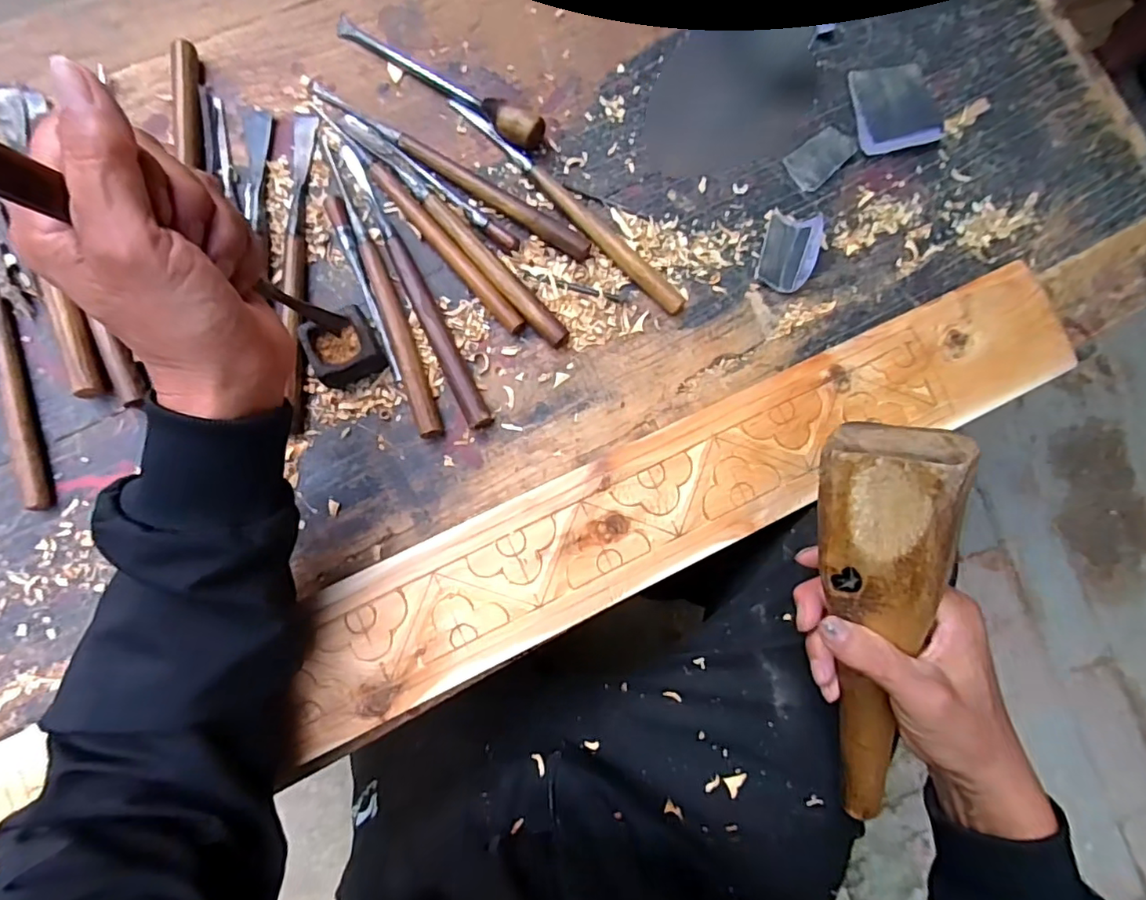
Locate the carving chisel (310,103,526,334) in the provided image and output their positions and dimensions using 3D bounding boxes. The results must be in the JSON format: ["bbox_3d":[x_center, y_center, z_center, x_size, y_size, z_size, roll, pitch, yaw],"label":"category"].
[{"bbox_3d":[-0.120,-0.180,0.428,0.017,0.010,0.231,-41,88,-8],"label":"carving chisel"}]

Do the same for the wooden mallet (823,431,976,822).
[{"bbox_3d":[0.180,0.117,0.326,0.046,0.063,0.274,-31,122,-41],"label":"wooden mallet"}]

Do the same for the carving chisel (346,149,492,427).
[{"bbox_3d":[-0.123,-0.126,0.421,0.019,0.017,0.242,-27,86,-8],"label":"carving chisel"}]

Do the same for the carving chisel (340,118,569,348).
[{"bbox_3d":[-0.093,-0.172,0.431,0.018,0.014,0.244,-43,88,-9],"label":"carving chisel"}]

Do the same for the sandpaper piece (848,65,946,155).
[{"bbox_3d":[0.282,-0.301,0.483,0.080,0.004,0.078,-12,84,-6],"label":"sandpaper piece"}]

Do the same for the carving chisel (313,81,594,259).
[{"bbox_3d":[-0.095,-0.223,0.437,0.250,0.011,0.018,32,81,0],"label":"carving chisel"}]

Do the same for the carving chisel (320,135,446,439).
[{"bbox_3d":[-0.145,-0.125,0.419,0.016,0.018,0.241,-20,85,-7],"label":"carving chisel"}]

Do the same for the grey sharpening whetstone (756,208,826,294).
[{"bbox_3d":[0.177,-0.164,0.452,0.041,0.018,0.066,19,82,-3],"label":"grey sharpening whetstone"}]

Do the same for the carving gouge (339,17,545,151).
[{"bbox_3d":[-0.106,-0.295,0.437,0.183,0.027,0.024,32,81,-1],"label":"carving gouge"}]

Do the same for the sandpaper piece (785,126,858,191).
[{"bbox_3d":[0.210,-0.250,0.471,0.064,0.004,0.035,-43,88,-9],"label":"sandpaper piece"}]

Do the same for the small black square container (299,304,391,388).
[{"bbox_3d":[-0.168,-0.075,0.408,0.047,0.027,0.044,-27,86,-8],"label":"small black square container"}]

